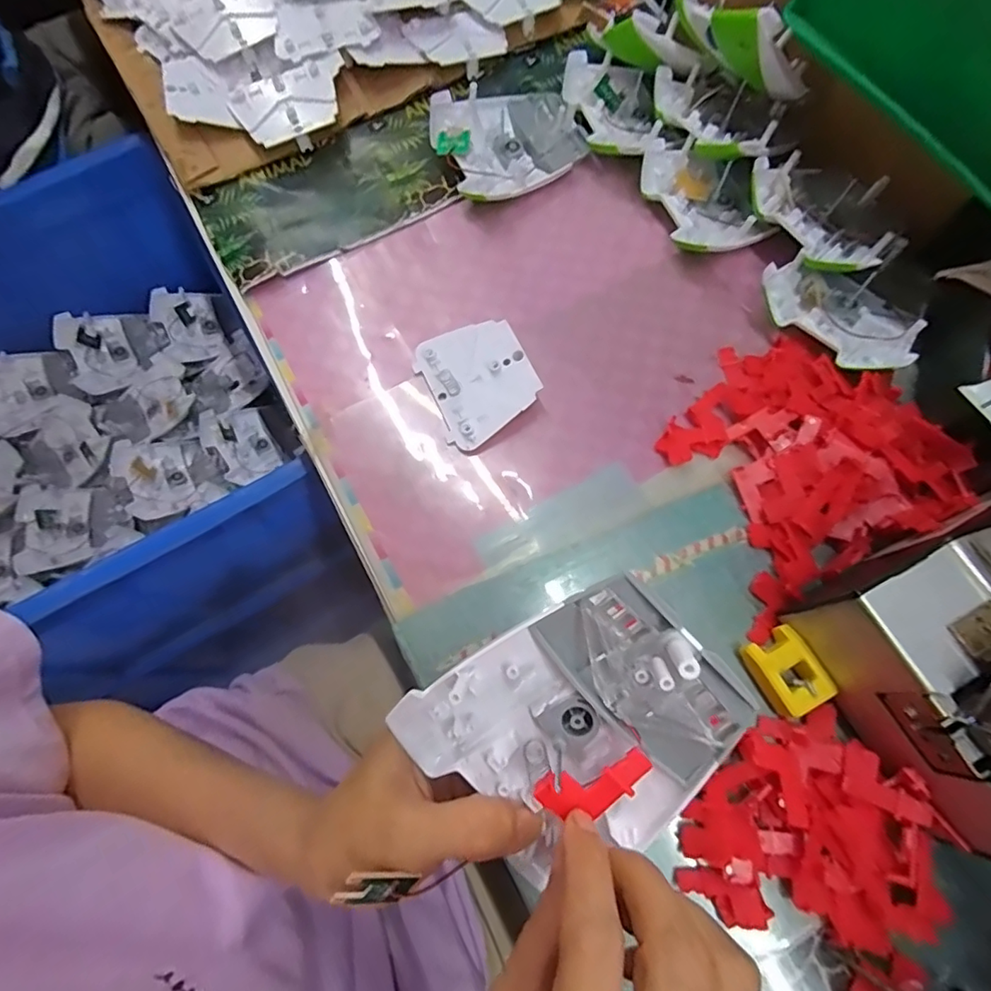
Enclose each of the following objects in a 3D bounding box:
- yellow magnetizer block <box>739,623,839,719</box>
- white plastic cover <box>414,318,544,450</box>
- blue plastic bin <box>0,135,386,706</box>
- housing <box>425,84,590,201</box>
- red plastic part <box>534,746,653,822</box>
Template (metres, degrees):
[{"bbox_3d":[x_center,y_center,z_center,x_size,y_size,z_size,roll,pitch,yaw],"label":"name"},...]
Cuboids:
[{"bbox_3d":[0.154,0.094,0.291,0.030,0.019,0.040,-29,73,-8],"label":"yellow magnetizer block"},{"bbox_3d":[-0.010,-0.075,0.354,0.063,0.018,0.080,-23,72,-7],"label":"white plastic cover"},{"bbox_3d":[-0.458,-0.015,0.548,0.496,0.238,0.433,-27,72,-8],"label":"blue plastic bin"},{"bbox_3d":[0.011,-0.267,0.413,0.105,0.031,0.095,-28,73,-8],"label":"housing"},{"bbox_3d":[0.034,0.101,0.188,0.040,0.008,0.017,-15,71,-6],"label":"red plastic part"}]

